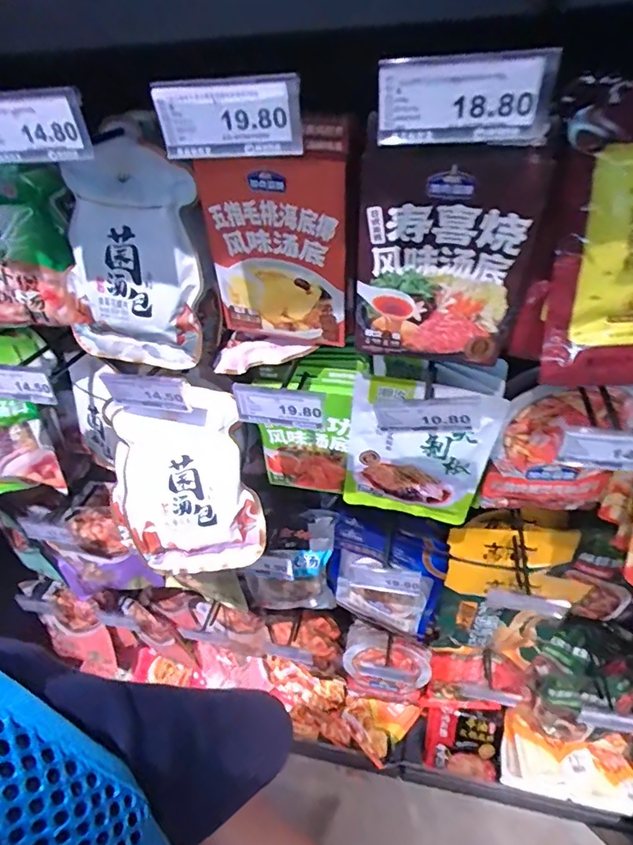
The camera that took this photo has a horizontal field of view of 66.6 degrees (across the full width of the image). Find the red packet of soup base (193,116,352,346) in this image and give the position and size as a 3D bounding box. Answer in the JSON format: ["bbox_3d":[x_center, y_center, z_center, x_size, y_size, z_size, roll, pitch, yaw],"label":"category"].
[{"bbox_3d":[-0.037,-0.167,0.469,0.142,0.204,0.027,7,44,13],"label":"red packet of soup base"}]

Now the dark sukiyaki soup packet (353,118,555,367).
[{"bbox_3d":[0.107,-0.133,0.416,0.140,0.182,0.018,1,43,7],"label":"dark sukiyaki soup packet"}]

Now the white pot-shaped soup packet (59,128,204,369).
[{"bbox_3d":[-0.196,-0.172,0.510,0.151,0.224,0.049,9,27,6],"label":"white pot-shaped soup packet"}]

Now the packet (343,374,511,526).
[{"bbox_3d":[0.132,0.049,0.630,0.182,0.229,0.033,10,45,16],"label":"packet"}]

